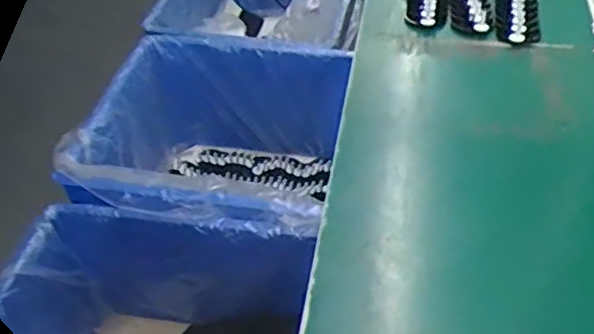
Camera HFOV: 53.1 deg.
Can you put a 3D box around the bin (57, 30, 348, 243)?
[{"bbox_3d":[-0.146,-0.001,1.068,0.389,0.279,0.431,5,47,8],"label":"bin"}]

